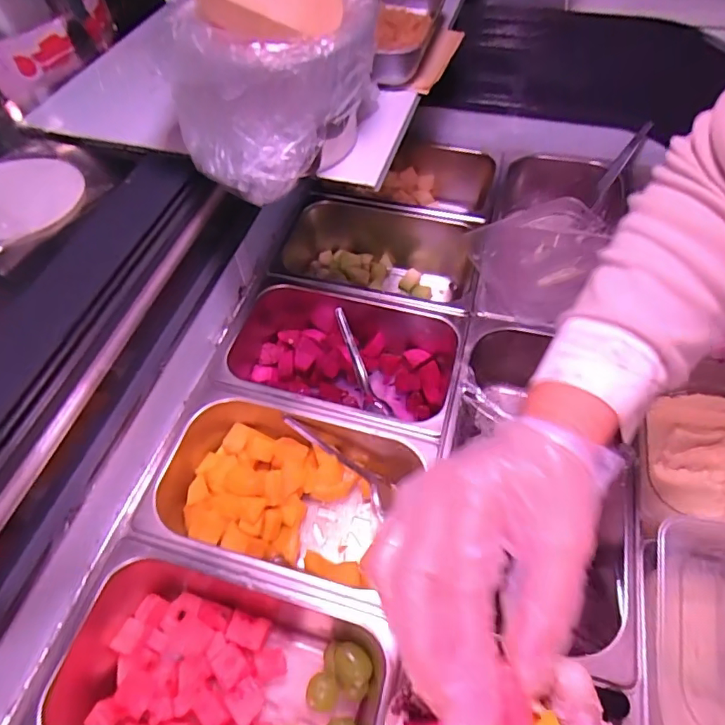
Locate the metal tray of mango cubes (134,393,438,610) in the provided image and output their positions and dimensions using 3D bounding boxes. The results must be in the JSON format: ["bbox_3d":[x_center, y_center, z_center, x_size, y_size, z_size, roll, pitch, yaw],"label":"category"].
[{"bbox_3d":[-0.074,0.141,0.505,0.255,0.100,0.159,11,55,10],"label":"metal tray of mango cubes"}]

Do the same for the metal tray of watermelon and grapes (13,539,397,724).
[{"bbox_3d":[-0.117,0.269,0.416,0.264,0.100,0.163,11,55,10],"label":"metal tray of watermelon and grapes"}]

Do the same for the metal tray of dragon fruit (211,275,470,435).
[{"bbox_3d":[-0.029,0.007,0.596,0.270,0.096,0.158,11,55,10],"label":"metal tray of dragon fruit"}]

